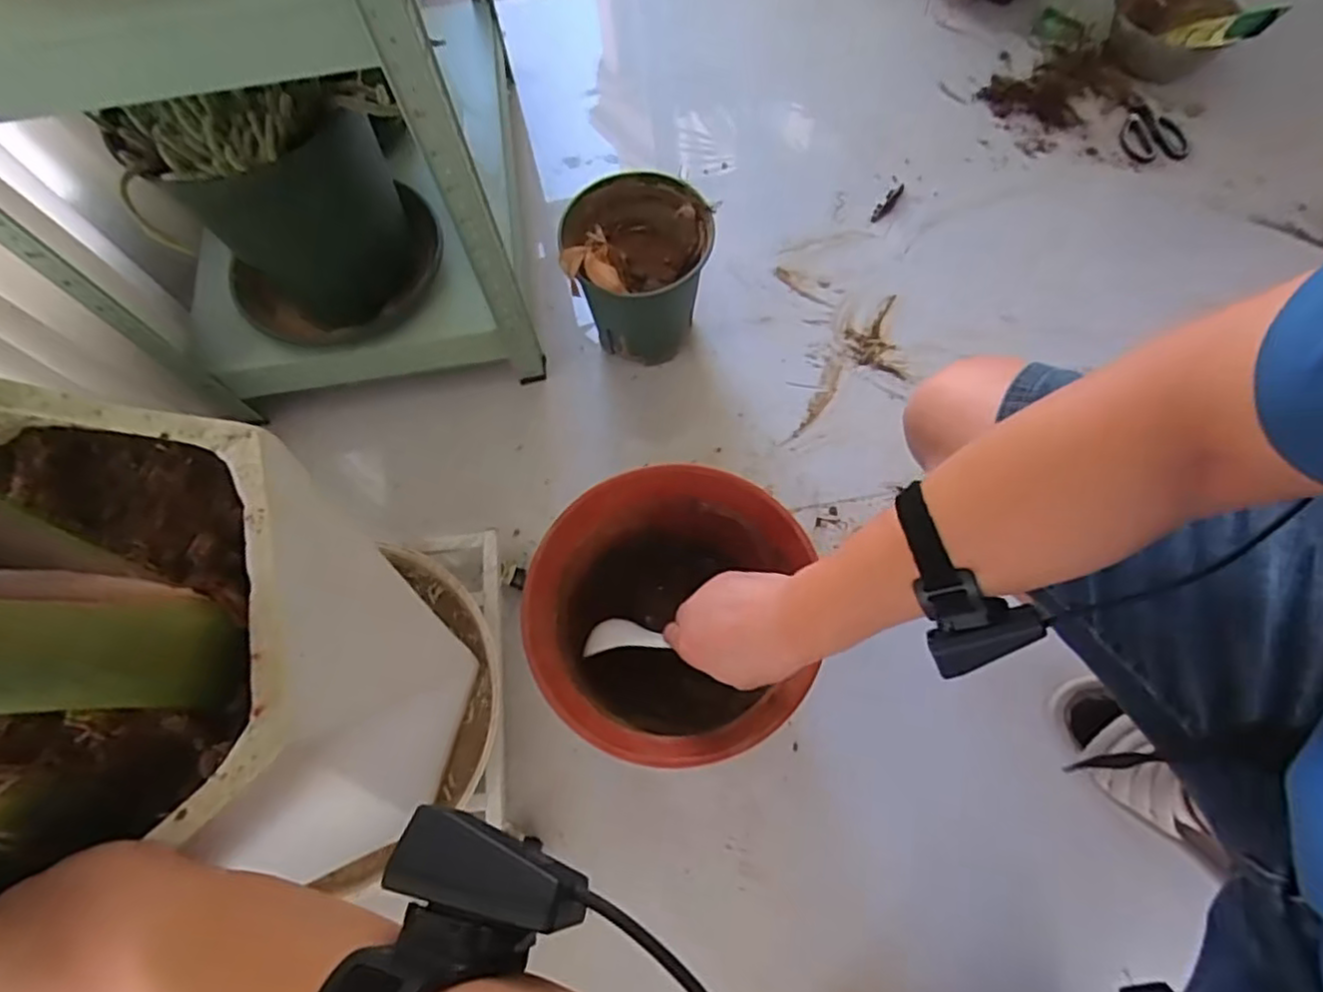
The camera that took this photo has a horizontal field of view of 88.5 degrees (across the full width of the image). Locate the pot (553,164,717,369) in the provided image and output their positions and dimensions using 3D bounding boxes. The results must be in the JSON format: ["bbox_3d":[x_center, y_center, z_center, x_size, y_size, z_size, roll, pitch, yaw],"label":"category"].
[{"bbox_3d":[-0.027,-0.278,0.832,0.166,0.176,0.159,-1,69,2],"label":"pot"}]

